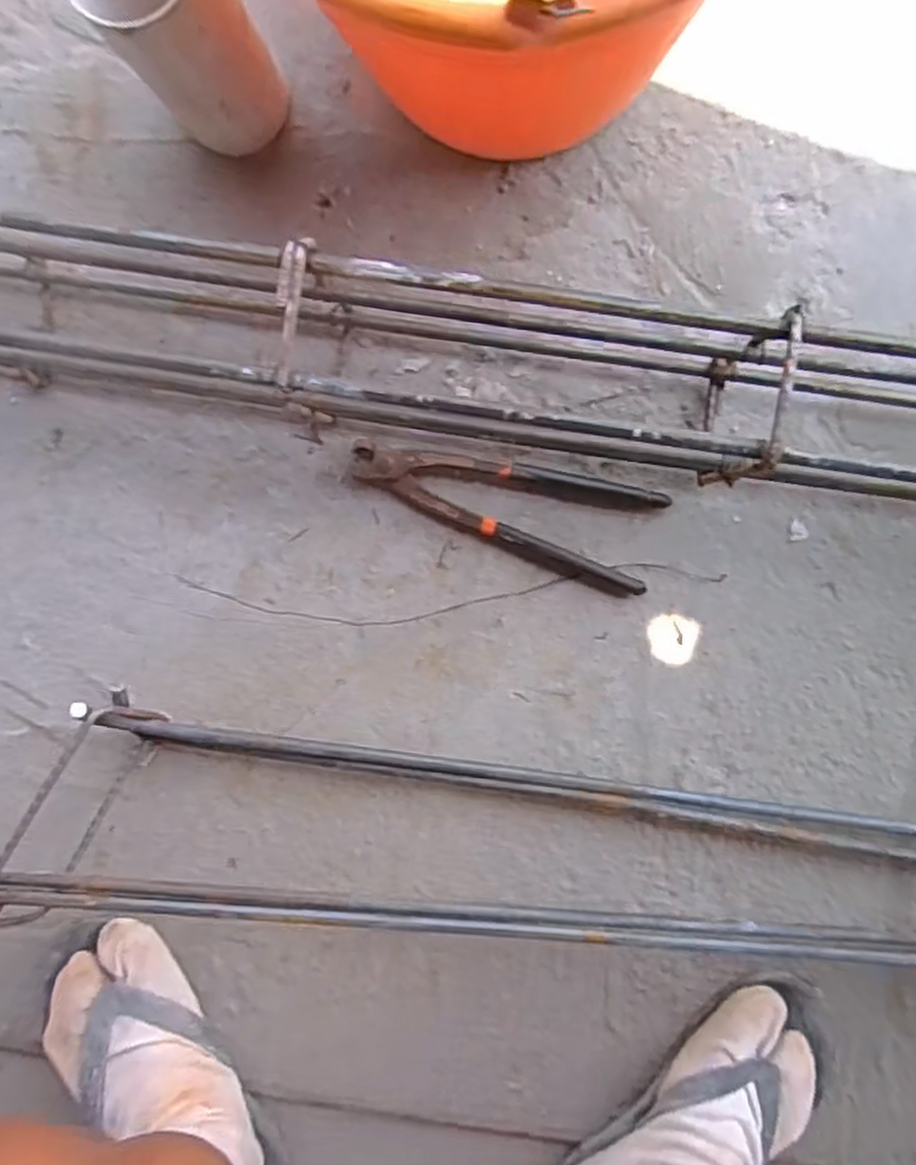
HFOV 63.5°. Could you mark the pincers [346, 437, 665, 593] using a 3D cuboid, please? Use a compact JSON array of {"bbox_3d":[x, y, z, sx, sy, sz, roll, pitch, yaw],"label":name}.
[{"bbox_3d":[0.035,-0.061,0.516,0.214,0.021,0.071,21,94,1],"label":"pincers"}]

